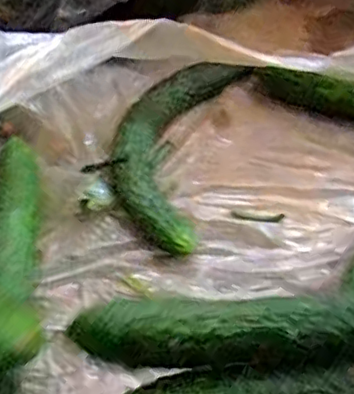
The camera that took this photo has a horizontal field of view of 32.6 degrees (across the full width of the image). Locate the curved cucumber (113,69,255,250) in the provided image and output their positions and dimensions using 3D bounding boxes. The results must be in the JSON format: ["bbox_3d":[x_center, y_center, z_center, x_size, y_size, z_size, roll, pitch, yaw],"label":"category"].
[{"bbox_3d":[-0.001,-0.050,0.519,0.086,0.028,0.201,15,56,11],"label":"curved cucumber"}]

